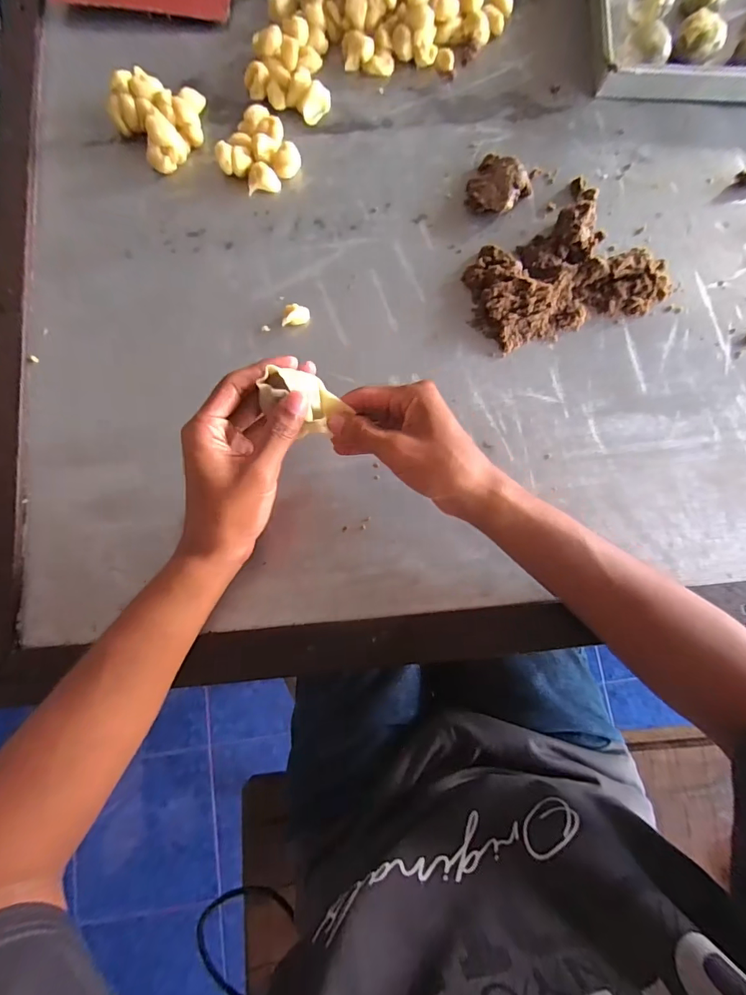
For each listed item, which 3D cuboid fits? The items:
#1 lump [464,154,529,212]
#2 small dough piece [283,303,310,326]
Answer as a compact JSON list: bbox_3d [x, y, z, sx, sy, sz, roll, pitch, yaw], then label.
[{"bbox_3d":[0.110,-0.281,0.400,0.051,0.017,0.053,0,81,0],"label":"lump"},{"bbox_3d":[-0.067,-0.159,0.384,0.024,0.011,0.014,-8,81,-1],"label":"small dough piece"}]

